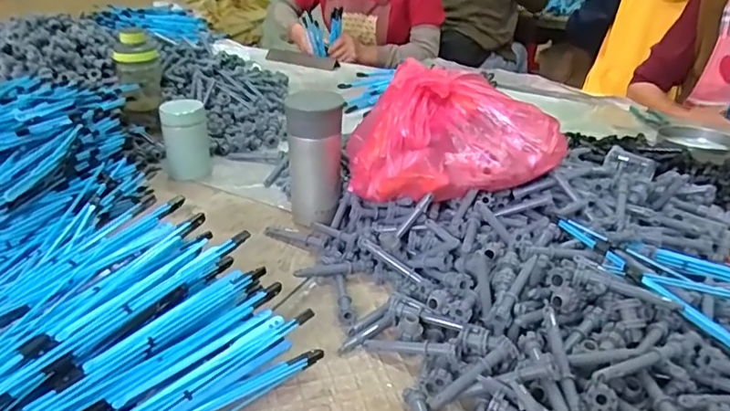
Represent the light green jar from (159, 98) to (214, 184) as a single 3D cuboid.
[{"bbox_3d":[-0.278,-0.106,0.845,0.070,0.113,0.069,-7,30,-16],"label":"light green jar"}]

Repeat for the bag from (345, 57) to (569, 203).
[{"bbox_3d":[0.109,-0.085,0.665,0.249,0.141,0.122,-1,28,-5],"label":"bag"}]

